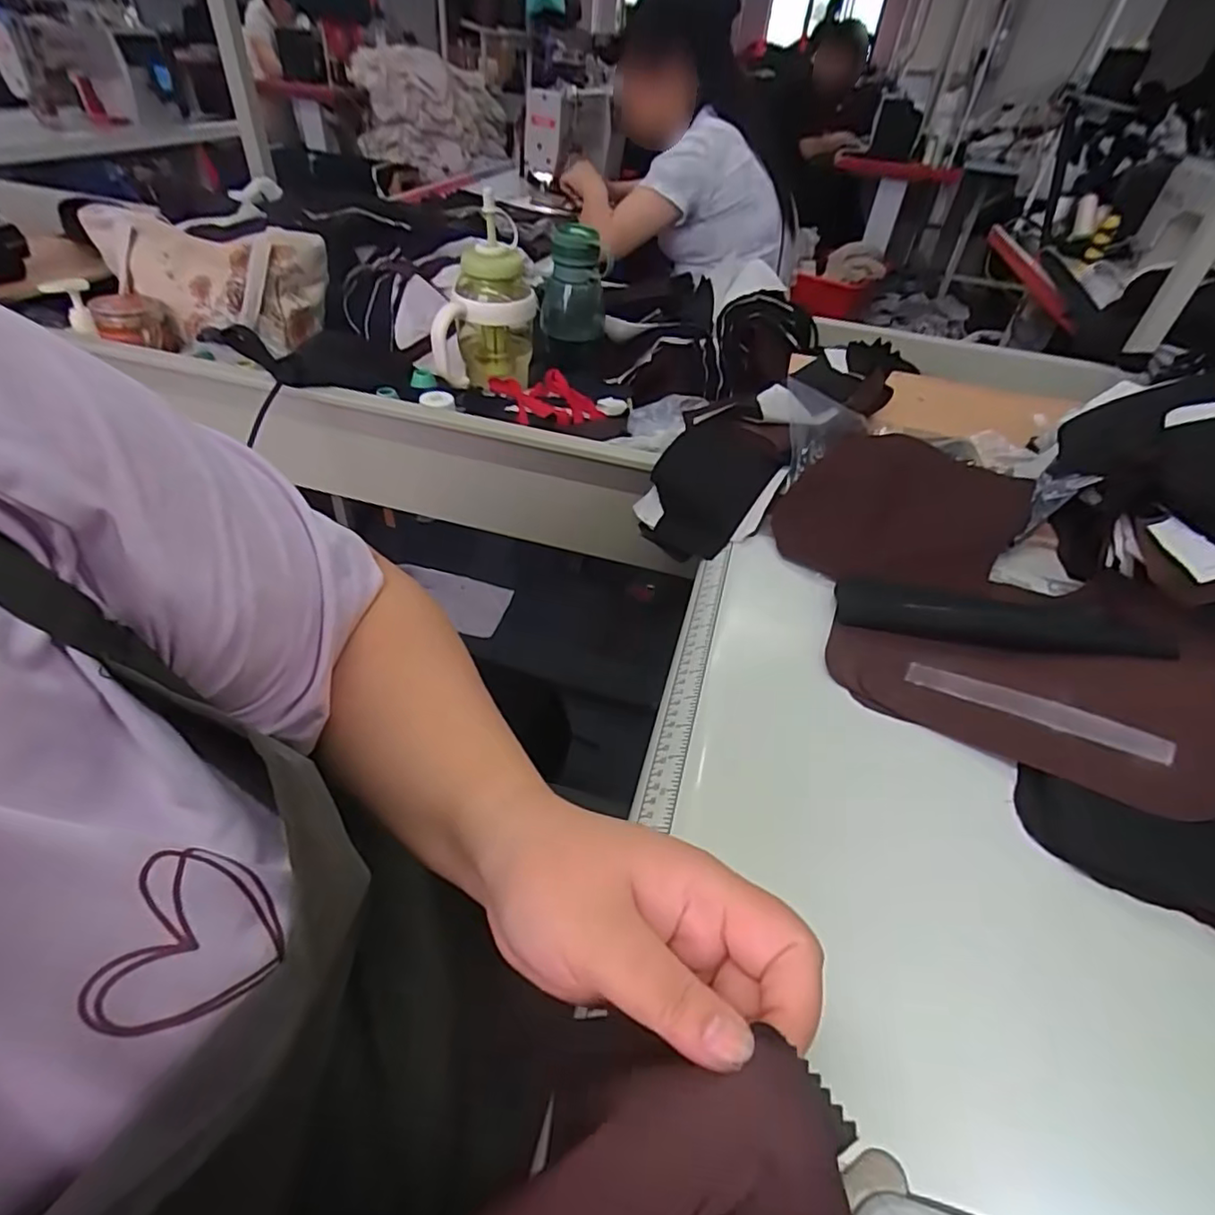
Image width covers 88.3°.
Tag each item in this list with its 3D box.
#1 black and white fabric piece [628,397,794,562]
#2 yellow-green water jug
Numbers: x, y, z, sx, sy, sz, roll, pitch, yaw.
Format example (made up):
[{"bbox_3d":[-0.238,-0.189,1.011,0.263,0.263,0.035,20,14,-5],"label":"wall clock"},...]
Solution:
[{"bbox_3d":[0.105,-0.121,0.603,0.116,0.033,0.159,29,84,35],"label":"black and white fabric piece"},{"bbox_3d":[-0.161,-0.392,0.803,0.128,0.193,0.114,-3,44,-10],"label":"yellow-green water jug"}]

